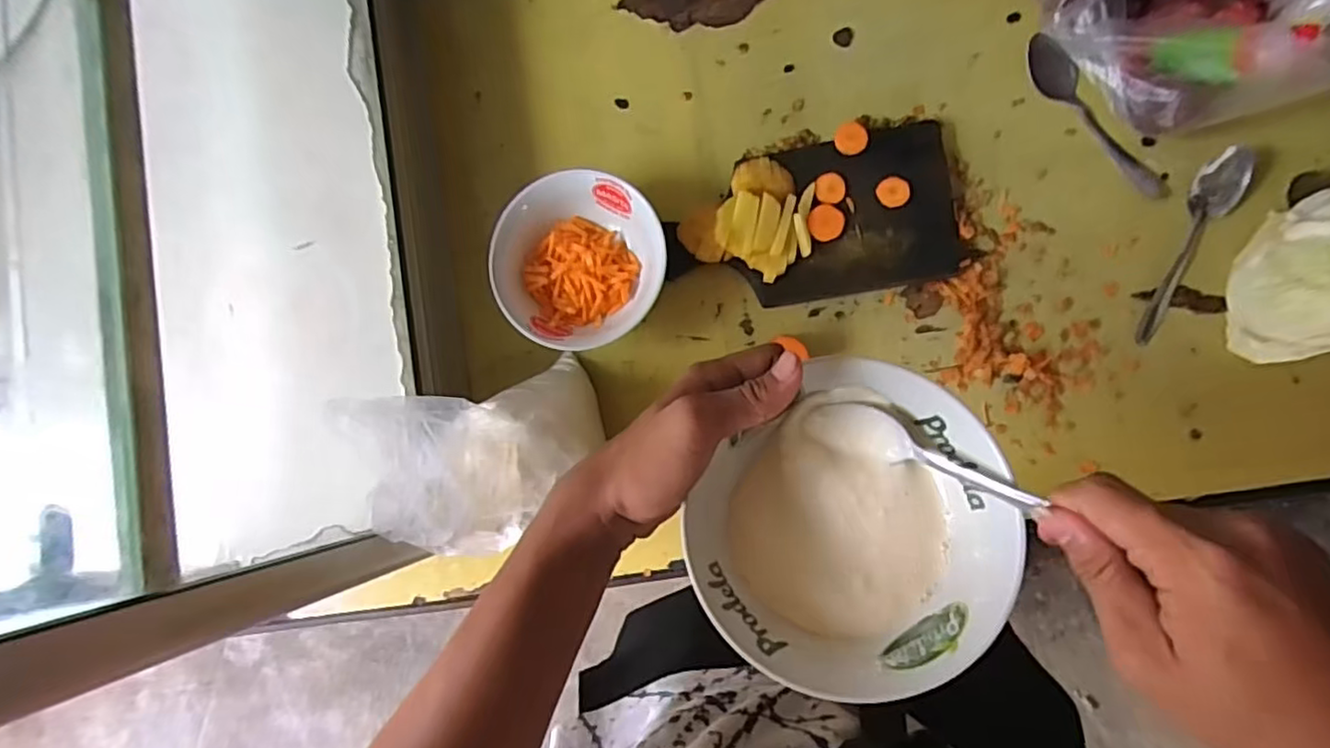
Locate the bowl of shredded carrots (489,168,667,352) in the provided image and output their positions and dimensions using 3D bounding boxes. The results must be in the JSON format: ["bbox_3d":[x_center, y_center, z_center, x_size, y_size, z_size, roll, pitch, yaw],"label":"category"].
[{"bbox_3d":[-0.073,-0.097,0.594,0.144,0.056,0.148,0,86,7],"label":"bowl of shredded carrots"}]

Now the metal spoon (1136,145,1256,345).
[{"bbox_3d":[0.432,-0.106,0.547,0.034,0.023,0.166,29,91,8],"label":"metal spoon"}]

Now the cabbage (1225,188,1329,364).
[{"bbox_3d":[0.495,-0.075,0.495,0.112,0.085,0.113,-20,84,6],"label":"cabbage"}]

